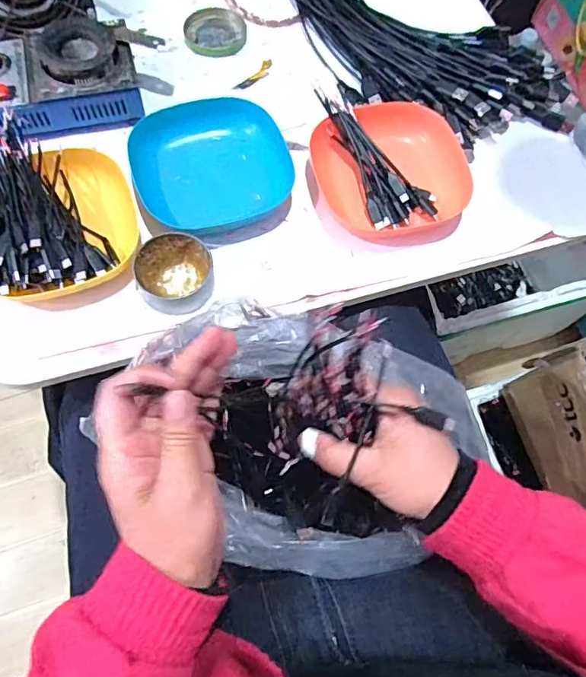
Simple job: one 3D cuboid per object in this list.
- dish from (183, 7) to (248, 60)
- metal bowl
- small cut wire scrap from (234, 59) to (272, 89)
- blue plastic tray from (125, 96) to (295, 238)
[{"bbox_3d":[-0.083,-0.334,0.563,0.066,0.010,0.061,1,69,-3],"label":"dish"},{"bbox_3d":[-0.098,-0.054,0.433,0.060,0.026,0.063,1,69,-3],"label":"metal bowl"},{"bbox_3d":[-0.039,-0.276,0.545,0.012,0.004,0.054,38,71,11],"label":"small cut wire scrap"},{"bbox_3d":[-0.076,-0.158,0.478,0.134,0.030,0.133,-19,71,-10],"label":"blue plastic tray"}]

